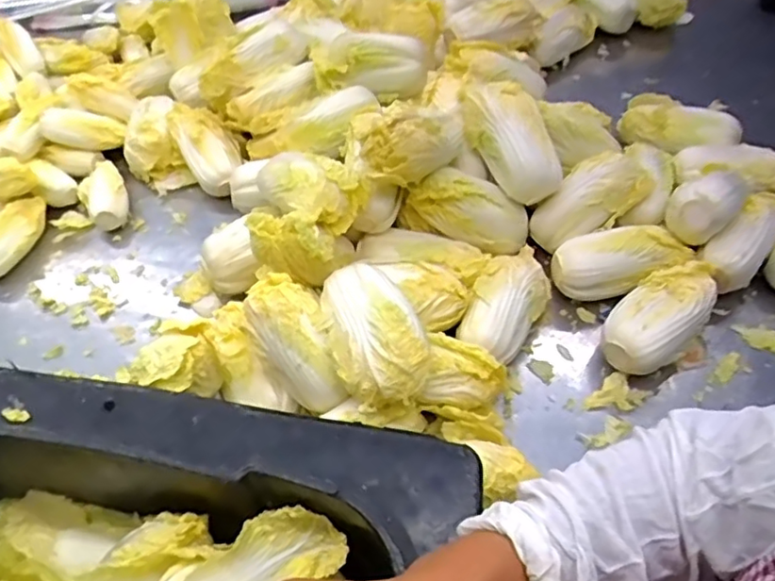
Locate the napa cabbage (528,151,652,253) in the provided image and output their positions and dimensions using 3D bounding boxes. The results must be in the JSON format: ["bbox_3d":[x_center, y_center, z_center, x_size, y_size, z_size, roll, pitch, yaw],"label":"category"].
[{"bbox_3d":[0.227,-0.103,0.688,0.131,0.069,0.084,-36,46,29],"label":"napa cabbage"}]

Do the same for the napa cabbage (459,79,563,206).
[{"bbox_3d":[0.143,-0.177,0.699,0.083,0.070,0.159,-26,88,24],"label":"napa cabbage"}]

